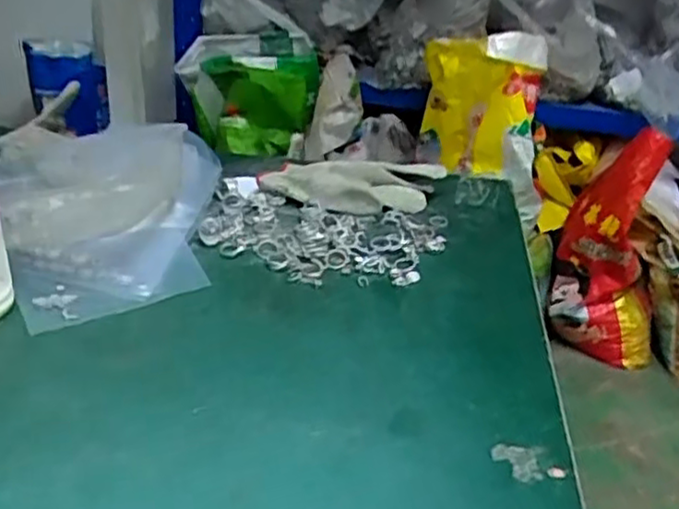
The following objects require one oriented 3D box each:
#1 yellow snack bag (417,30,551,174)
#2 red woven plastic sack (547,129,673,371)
[{"bbox_3d":[0.338,-0.347,1.631,0.265,0.303,0.073,-1,14,-7],"label":"yellow snack bag"},{"bbox_3d":[0.679,0.004,1.742,0.277,0.570,0.162,18,30,21],"label":"red woven plastic sack"}]

